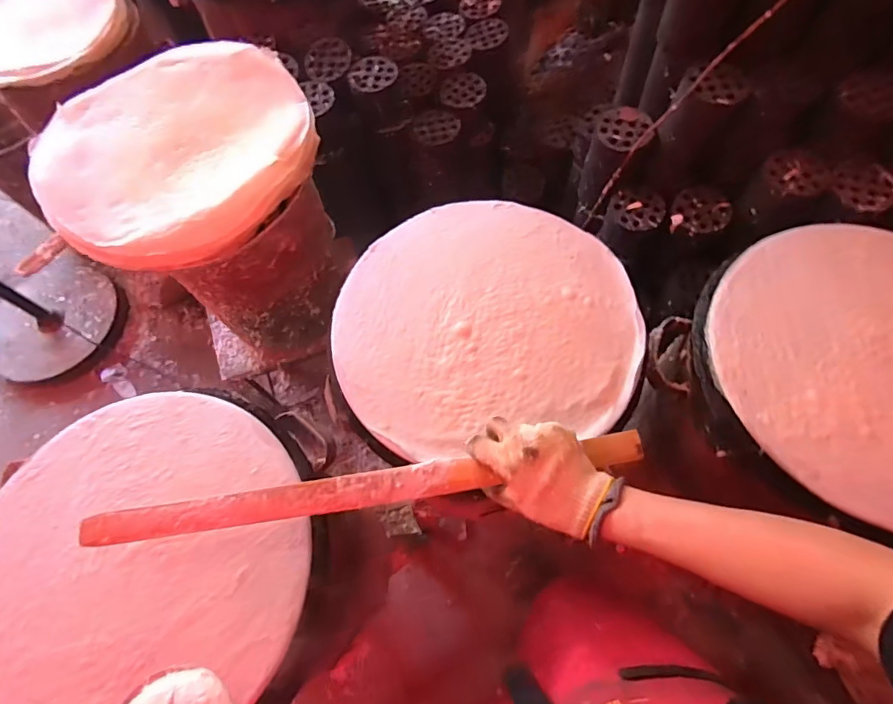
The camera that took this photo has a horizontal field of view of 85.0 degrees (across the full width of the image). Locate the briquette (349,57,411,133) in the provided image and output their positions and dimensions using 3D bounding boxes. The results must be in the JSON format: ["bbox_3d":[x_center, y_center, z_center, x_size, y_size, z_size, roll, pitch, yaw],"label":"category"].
[{"bbox_3d":[-0.134,-0.523,0.998,0.106,0.102,0.102,-13,67,-3],"label":"briquette"}]

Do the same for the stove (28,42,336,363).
[{"bbox_3d":[-0.372,-0.226,0.862,0.357,0.408,0.354,-1,67,2],"label":"stove"}]

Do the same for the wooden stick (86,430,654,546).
[{"bbox_3d":[-0.057,0.130,0.468,0.520,0.016,0.031,-7,66,-9],"label":"wooden stick"}]

